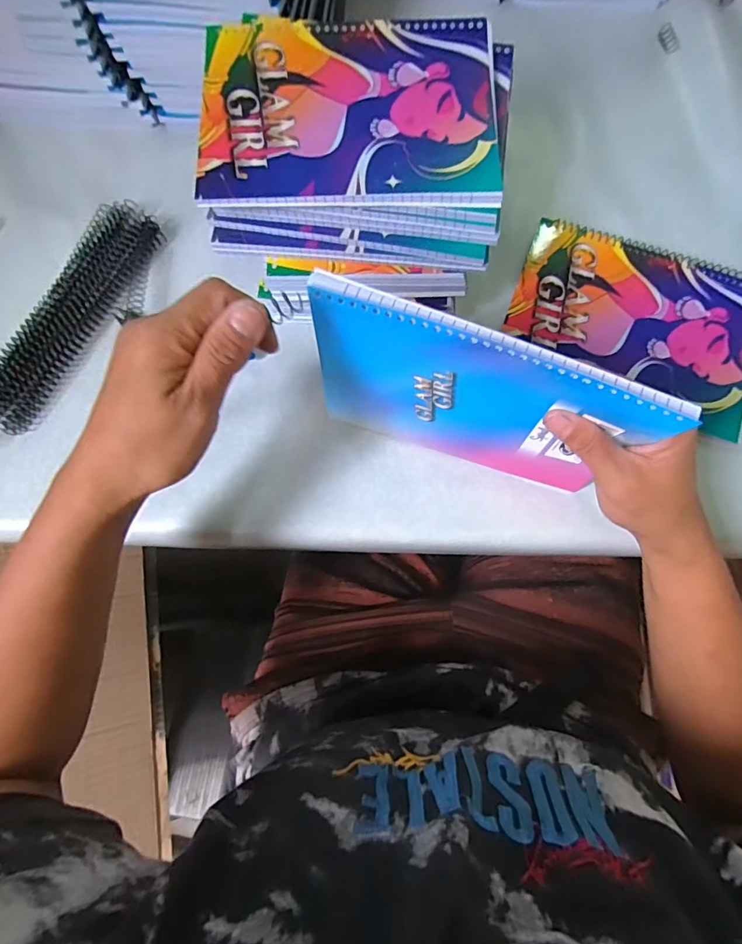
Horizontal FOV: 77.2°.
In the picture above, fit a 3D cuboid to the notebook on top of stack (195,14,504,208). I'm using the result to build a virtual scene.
[{"bbox_3d":[-0.015,-0.245,0.314,0.196,0.007,0.149,-1,76,0],"label":"notebook on top of stack"}]

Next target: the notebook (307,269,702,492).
[{"bbox_3d":[0.059,-0.040,0.292,0.192,0.146,0.013,19,73,4],"label":"notebook"}]

